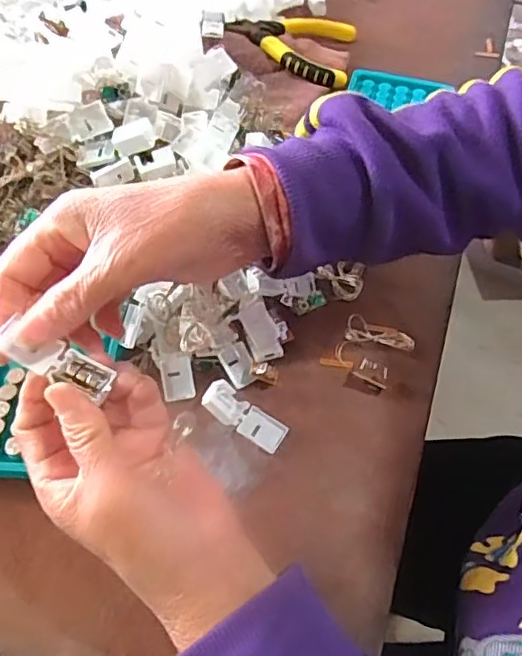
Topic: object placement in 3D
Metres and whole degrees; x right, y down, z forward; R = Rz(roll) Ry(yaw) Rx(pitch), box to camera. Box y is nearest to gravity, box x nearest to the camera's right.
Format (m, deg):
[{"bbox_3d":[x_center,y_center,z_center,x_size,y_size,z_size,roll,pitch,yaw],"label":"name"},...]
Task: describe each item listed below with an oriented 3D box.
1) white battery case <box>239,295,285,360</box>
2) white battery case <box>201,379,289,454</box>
[{"bbox_3d":[0.000,0.000,0.386,0.019,0.005,0.045,-17,74,-13],"label":"white battery case"},{"bbox_3d":[-0.011,0.055,0.362,0.055,0.011,0.021,35,62,2],"label":"white battery case"}]

